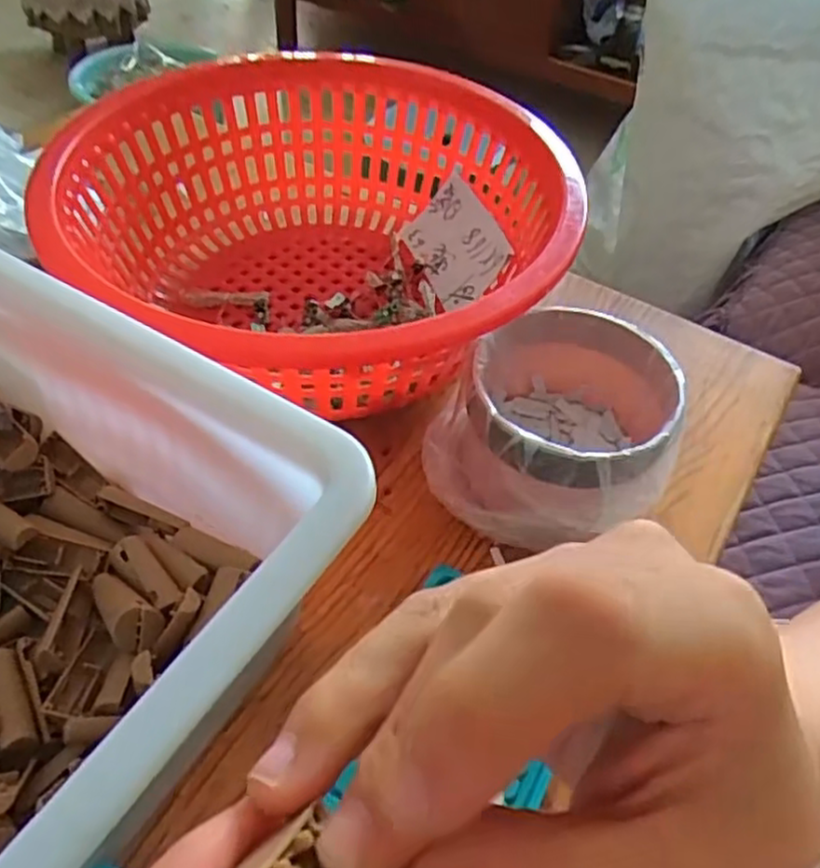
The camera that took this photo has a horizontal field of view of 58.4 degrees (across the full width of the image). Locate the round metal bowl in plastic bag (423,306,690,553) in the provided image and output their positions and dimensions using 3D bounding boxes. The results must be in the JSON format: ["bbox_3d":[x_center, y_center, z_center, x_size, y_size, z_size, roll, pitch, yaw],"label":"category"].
[{"bbox_3d":[0.080,-0.005,0.424,0.126,0.081,0.123,3,48,-3],"label":"round metal bowl in plastic bag"}]

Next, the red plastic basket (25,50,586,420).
[{"bbox_3d":[-0.056,-0.126,0.490,0.309,0.119,0.302,3,48,-3],"label":"red plastic basket"}]

